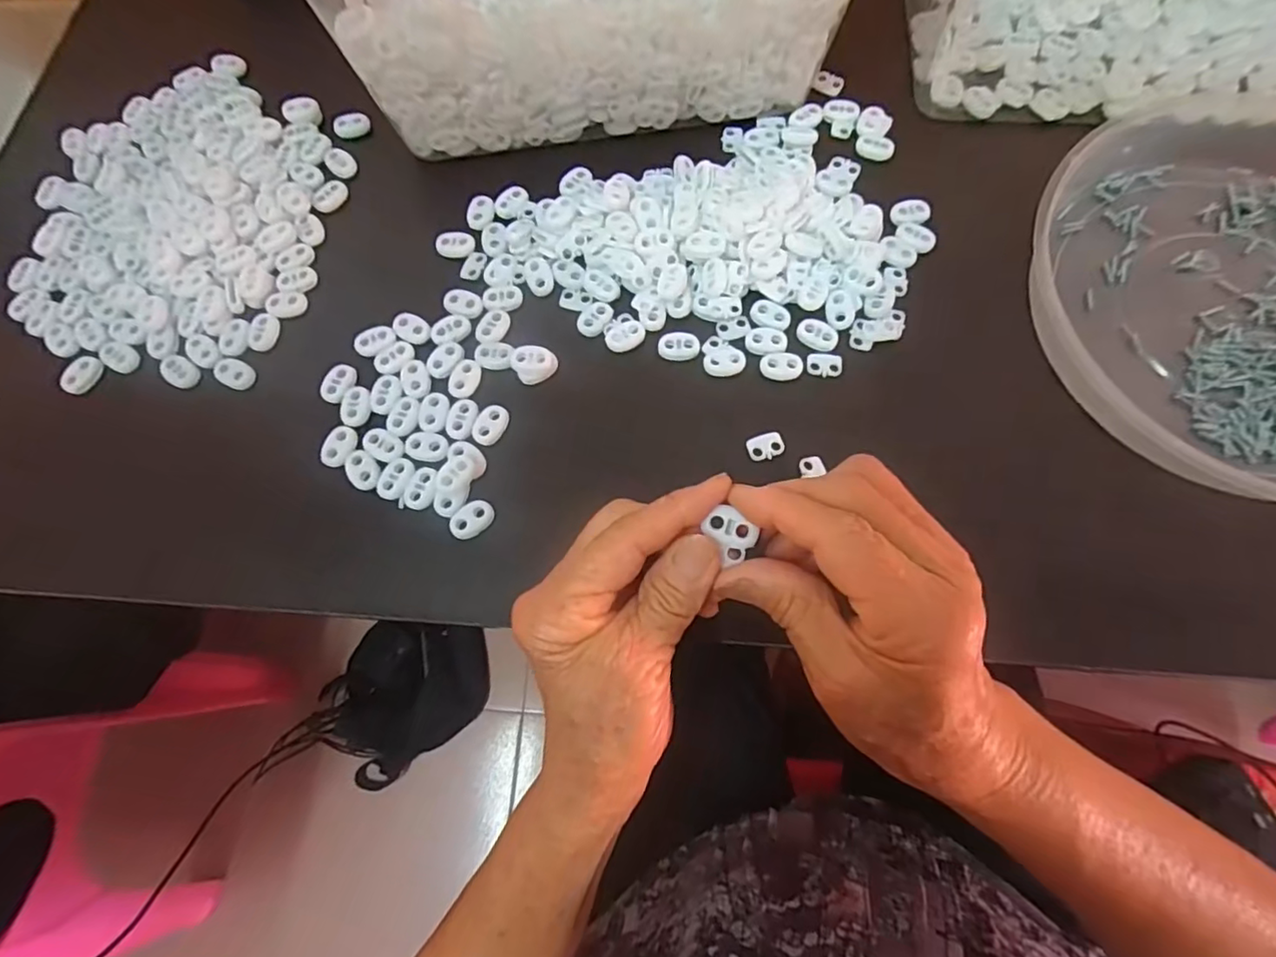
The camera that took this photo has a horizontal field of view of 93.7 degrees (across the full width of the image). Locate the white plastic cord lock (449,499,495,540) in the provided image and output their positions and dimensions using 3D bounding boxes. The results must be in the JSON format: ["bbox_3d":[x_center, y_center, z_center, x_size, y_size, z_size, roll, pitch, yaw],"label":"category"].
[{"bbox_3d":[-0.084,0.021,0.300,0.023,0.006,0.014,-36,75,-9],"label":"white plastic cord lock"}]

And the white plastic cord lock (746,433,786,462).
[{"bbox_3d":[0.067,-0.017,0.311,0.020,0.004,0.013,-19,73,-4],"label":"white plastic cord lock"}]

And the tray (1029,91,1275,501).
[{"bbox_3d":[0.325,-0.099,0.307,0.235,0.036,0.224,0,72,1],"label":"tray"}]

